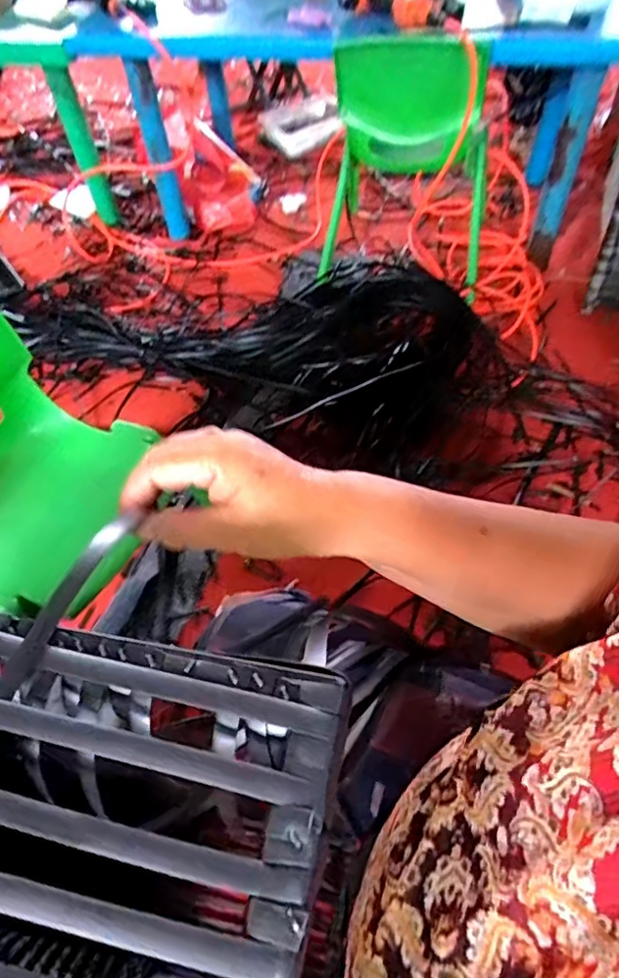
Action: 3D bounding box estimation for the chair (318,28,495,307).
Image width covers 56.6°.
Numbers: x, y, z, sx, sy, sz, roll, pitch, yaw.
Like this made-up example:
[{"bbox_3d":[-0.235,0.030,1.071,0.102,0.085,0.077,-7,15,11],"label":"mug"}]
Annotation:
[{"bbox_3d":[0.225,-0.739,1.290,0.396,0.491,0.346,13,57,13],"label":"chair"}]

